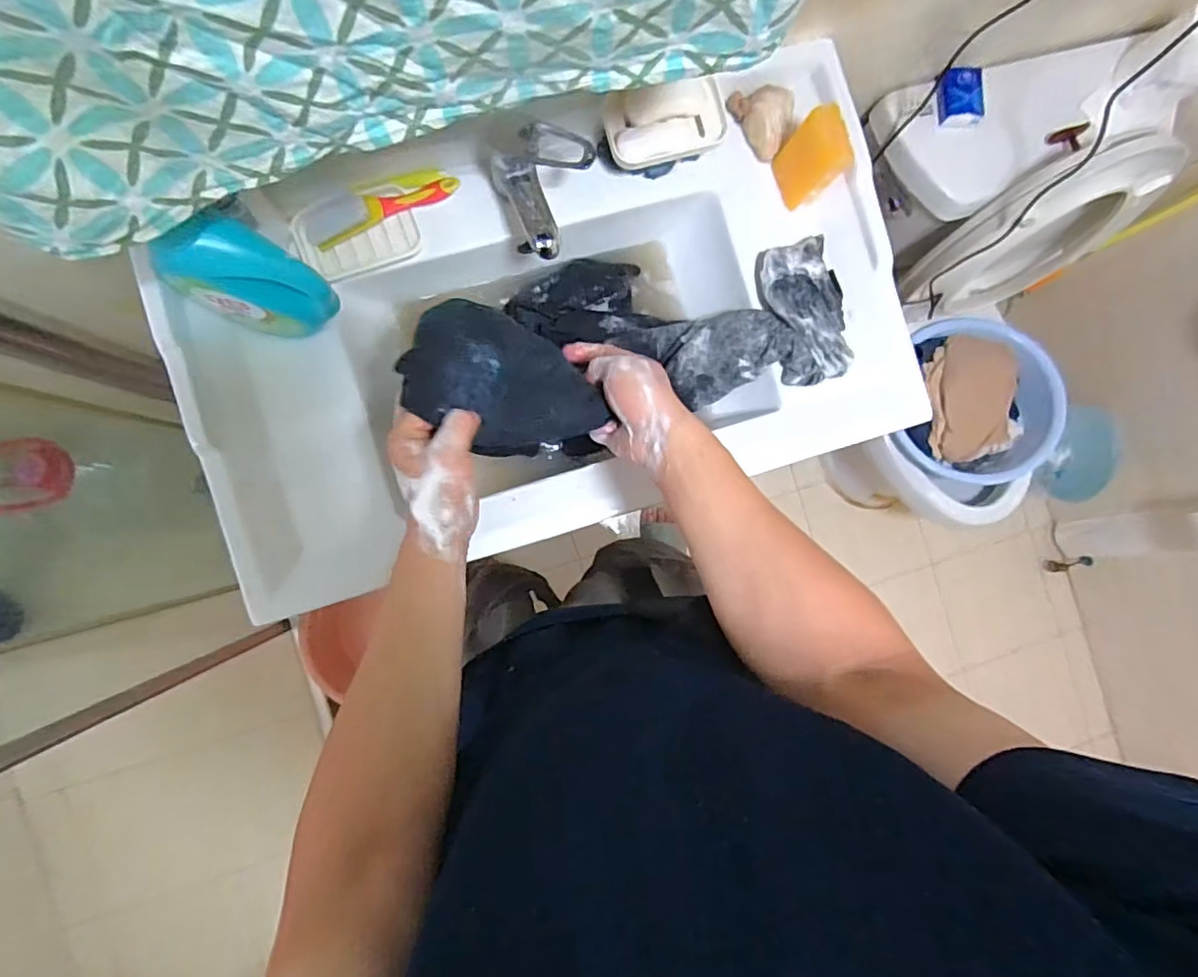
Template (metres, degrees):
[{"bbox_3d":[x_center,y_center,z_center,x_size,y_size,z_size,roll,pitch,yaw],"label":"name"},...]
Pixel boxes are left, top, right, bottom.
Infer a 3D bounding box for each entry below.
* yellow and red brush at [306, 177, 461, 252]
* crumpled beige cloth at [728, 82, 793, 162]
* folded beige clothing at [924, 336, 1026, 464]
[{"bbox_3d":[-0.243,-0.316,0.668,0.174,0.037,0.049,-23,91,-7],"label":"yellow and red brush"},{"bbox_3d":[0.202,-0.449,0.715,0.060,0.037,0.084,-39,93,-6],"label":"crumpled beige cloth"},{"bbox_3d":[0.736,-0.181,1.198,0.196,0.085,0.247,-10,89,-7],"label":"folded beige clothing"}]

